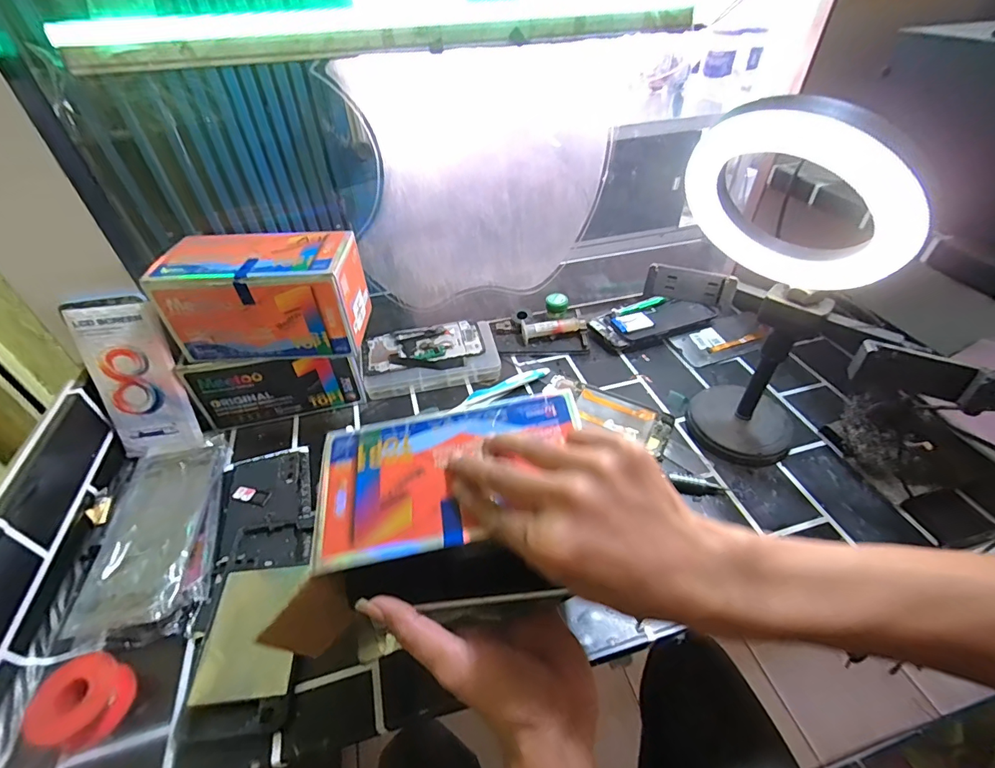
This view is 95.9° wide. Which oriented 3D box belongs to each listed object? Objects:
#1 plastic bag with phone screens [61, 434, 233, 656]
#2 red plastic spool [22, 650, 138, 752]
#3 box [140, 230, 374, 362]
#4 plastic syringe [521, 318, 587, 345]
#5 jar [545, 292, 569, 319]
[{"bbox_3d":[-0.312,0.130,0.414,0.095,0.029,0.191,-15,44,-13],"label":"plastic bag with phone screens"},{"bbox_3d":[-0.297,0.223,0.319,0.054,0.029,0.052,-1,43,1],"label":"red plastic spool"},{"bbox_3d":[-0.236,-0.092,0.470,0.179,0.097,0.091,-4,43,-2],"label":"box"},{"bbox_3d":[0.078,-0.078,0.619,0.089,0.015,0.025,-3,43,-1],"label":"plastic syringe"},{"bbox_3d":[0.084,-0.111,0.636,0.032,0.025,0.031,-1,43,1],"label":"jar"}]

